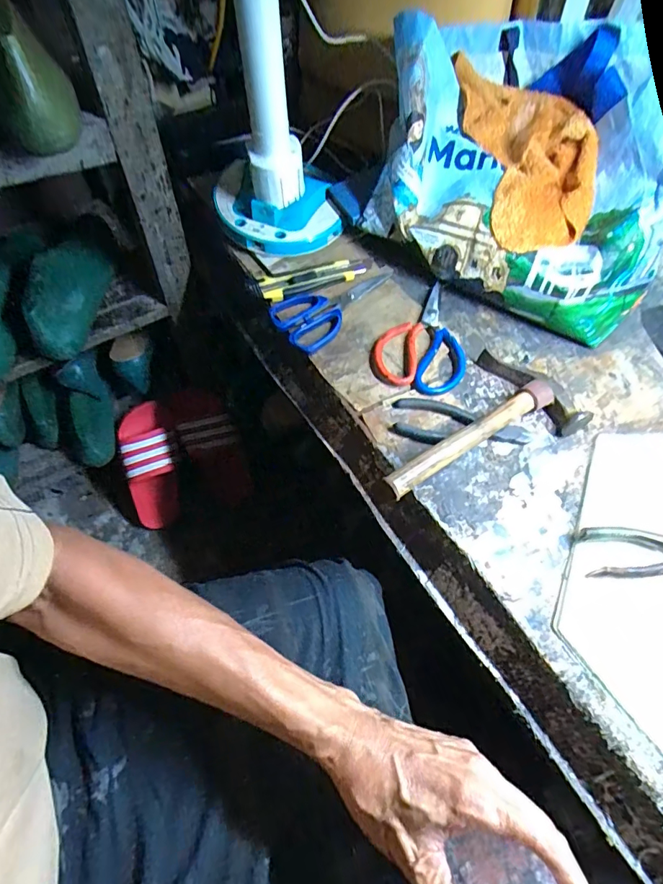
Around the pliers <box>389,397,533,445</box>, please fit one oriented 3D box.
[{"bbox_3d":[0.144,-0.020,0.523,0.153,0.008,0.058,8,62,2],"label":"pliers"}]

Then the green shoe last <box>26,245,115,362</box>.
[{"bbox_3d":[-0.400,-0.239,0.720,0.064,0.110,0.229,-2,50,-3],"label":"green shoe last"}]

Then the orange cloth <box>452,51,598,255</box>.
[{"bbox_3d":[0.238,-0.342,0.557,0.135,0.028,0.231,-12,79,1],"label":"orange cloth"}]

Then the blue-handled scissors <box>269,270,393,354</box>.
[{"bbox_3d":[0.006,-0.184,0.598,0.179,0.011,0.083,-39,70,-20],"label":"blue-handled scissors"}]

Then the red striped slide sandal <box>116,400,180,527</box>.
[{"bbox_3d":[-0.354,0.055,0.936,0.096,0.266,0.073,-3,21,-4],"label":"red striped slide sandal"}]

